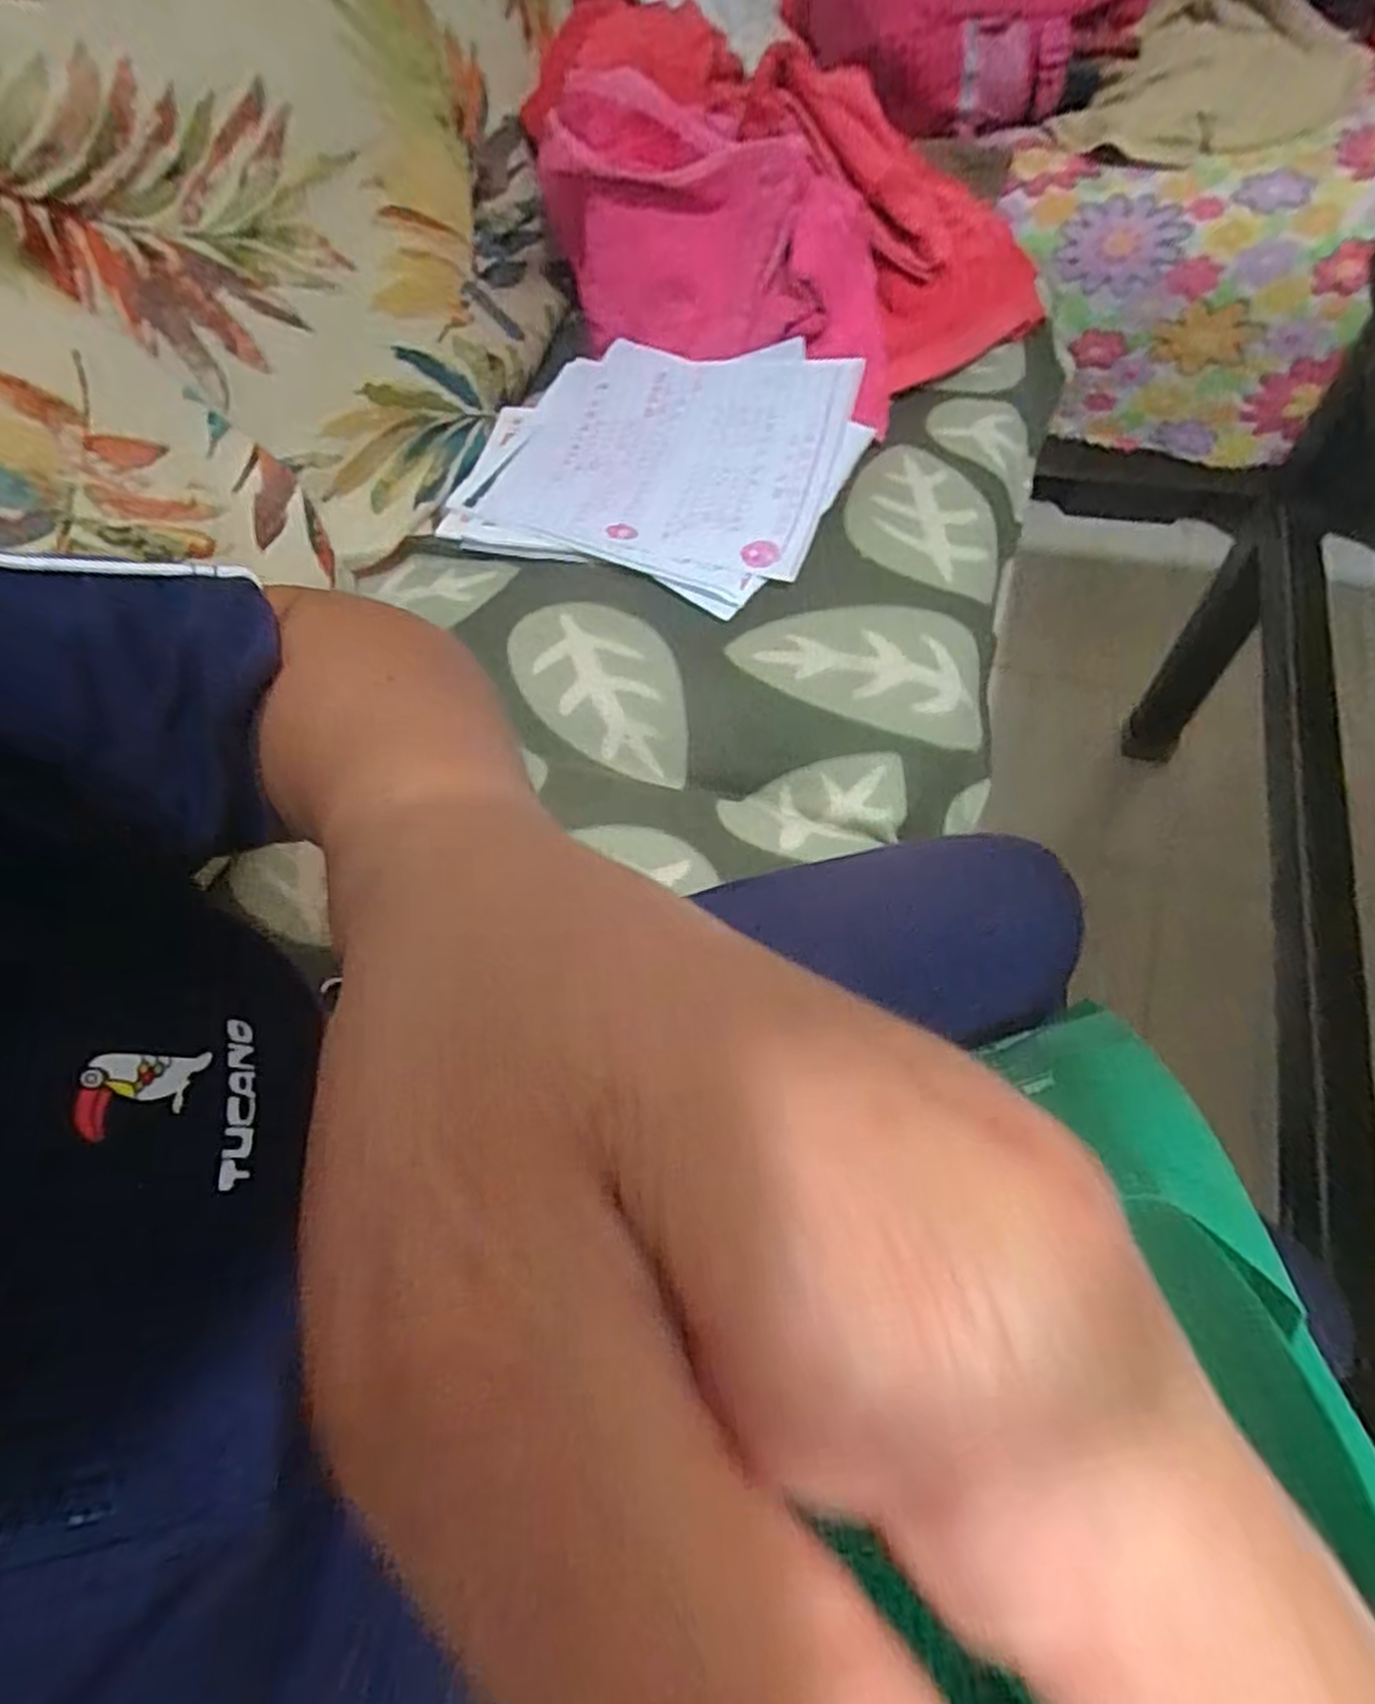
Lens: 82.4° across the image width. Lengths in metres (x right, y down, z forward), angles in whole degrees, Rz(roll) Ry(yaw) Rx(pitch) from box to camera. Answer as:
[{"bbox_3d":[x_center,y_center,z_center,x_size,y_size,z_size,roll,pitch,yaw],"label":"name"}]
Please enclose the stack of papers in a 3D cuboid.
[{"bbox_3d":[-0.036,-0.339,0.682,0.335,0.029,0.237,19,75,18],"label":"stack of papers"}]

